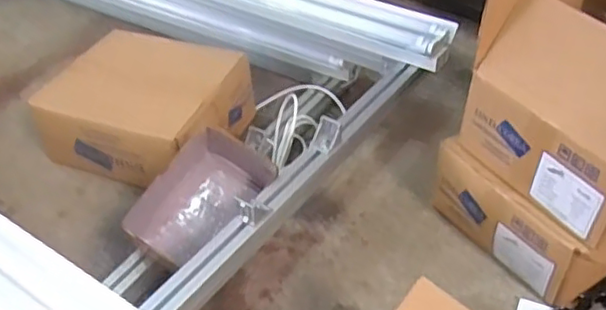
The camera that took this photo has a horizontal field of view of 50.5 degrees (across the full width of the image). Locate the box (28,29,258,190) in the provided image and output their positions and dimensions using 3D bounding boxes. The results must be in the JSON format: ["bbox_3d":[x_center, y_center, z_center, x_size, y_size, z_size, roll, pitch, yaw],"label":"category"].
[{"bbox_3d":[-0.298,-0.095,1.215,0.336,0.119,0.322,13,42,18],"label":"box"}]

